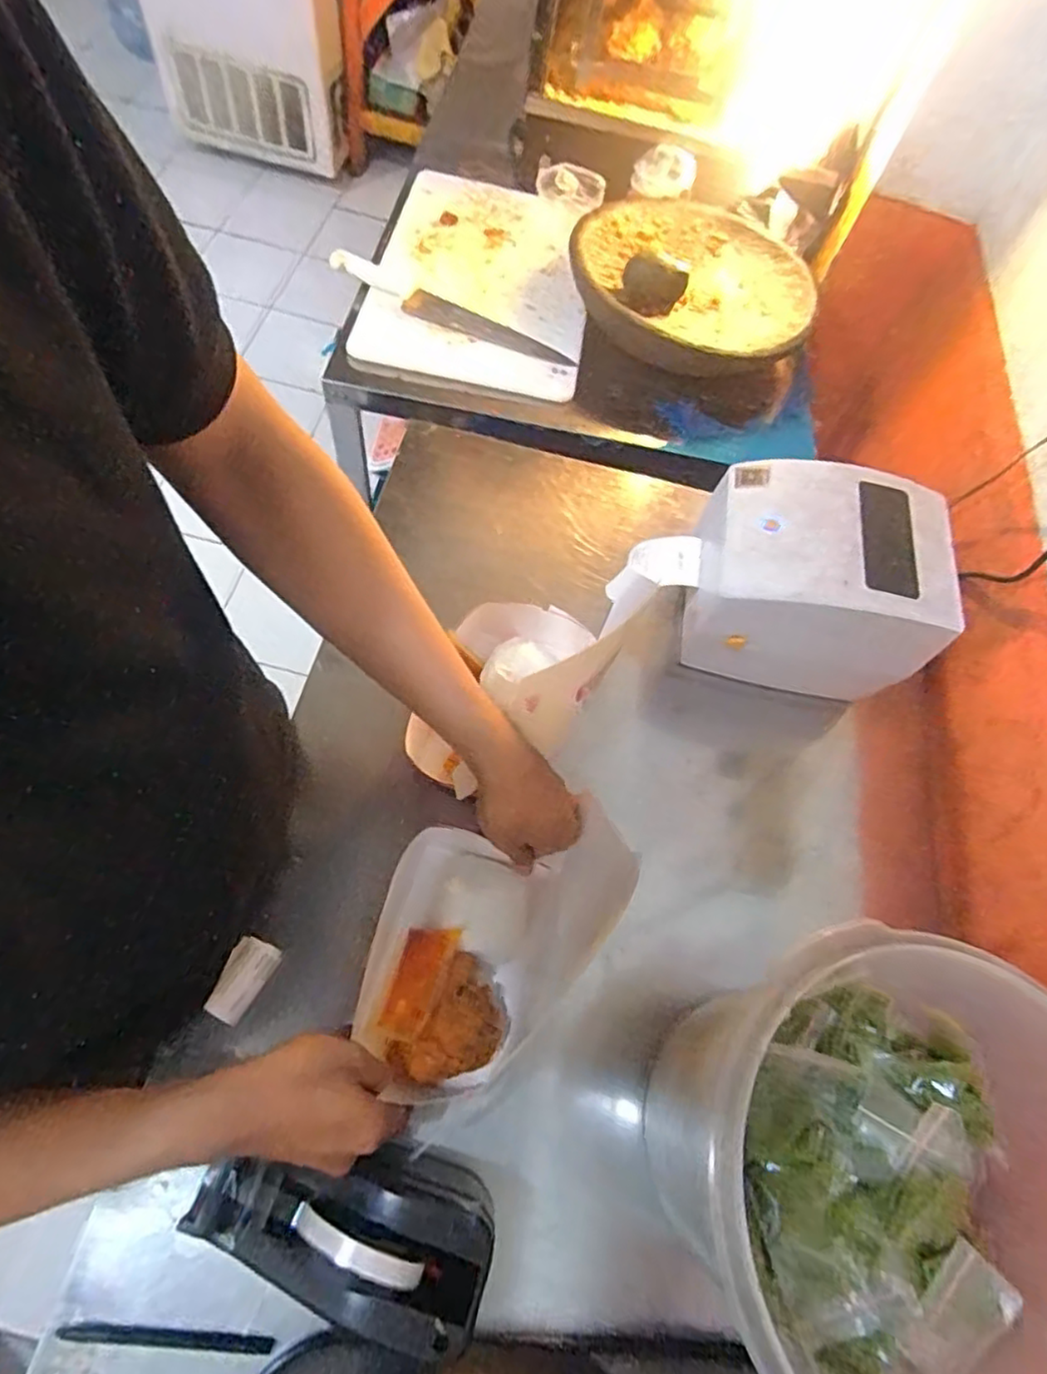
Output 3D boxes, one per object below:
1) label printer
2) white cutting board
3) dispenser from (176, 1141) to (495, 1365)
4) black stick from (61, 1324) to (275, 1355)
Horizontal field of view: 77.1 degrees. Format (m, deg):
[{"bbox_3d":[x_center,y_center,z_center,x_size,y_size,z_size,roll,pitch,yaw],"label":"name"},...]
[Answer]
[{"bbox_3d":[0.285,-0.110,0.679,0.218,0.164,0.173,12,63,-2],"label":"label printer"},{"bbox_3d":[-0.057,-0.589,0.945,0.291,0.035,0.422,9,64,-3],"label":"white cutting board"},{"bbox_3d":[-0.117,0.351,0.427,0.183,0.098,0.087,16,63,0],"label":"dispenser"},{"bbox_3d":[-0.236,0.433,0.433,0.134,0.013,0.011,9,63,-4],"label":"black stick"}]

